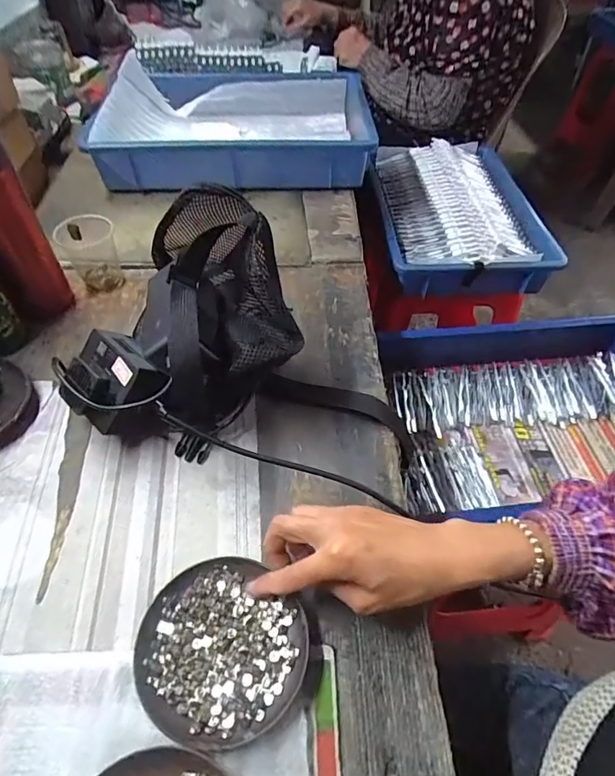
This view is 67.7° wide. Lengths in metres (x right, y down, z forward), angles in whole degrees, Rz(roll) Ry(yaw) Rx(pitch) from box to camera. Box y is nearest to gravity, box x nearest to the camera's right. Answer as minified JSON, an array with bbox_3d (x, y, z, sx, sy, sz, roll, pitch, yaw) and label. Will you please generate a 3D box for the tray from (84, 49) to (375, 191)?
[{"bbox_3d":[-0.117,-0.414,0.750,0.412,0.095,0.260,-2,52,-2],"label":"tray"}]

